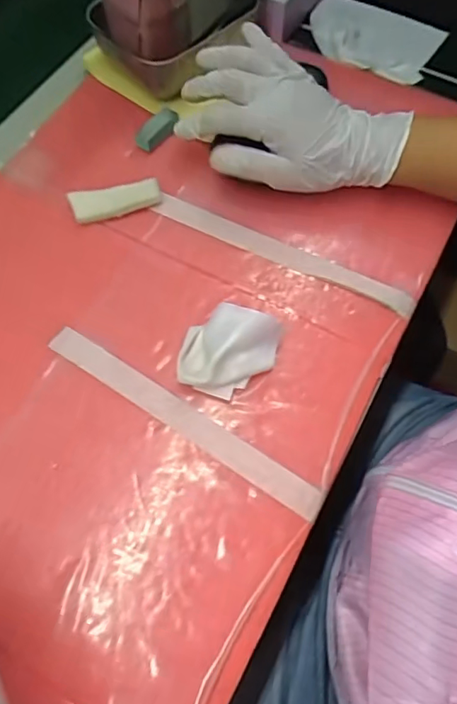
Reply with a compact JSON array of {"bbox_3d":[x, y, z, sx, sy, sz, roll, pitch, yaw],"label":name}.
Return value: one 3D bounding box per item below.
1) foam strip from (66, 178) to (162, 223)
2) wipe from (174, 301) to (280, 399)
[{"bbox_3d":[-0.087,-0.117,0.402,0.067,0.011,0.023,-12,67,-6],"label":"foam strip"},{"bbox_3d":[0.000,0.000,0.348,0.061,0.025,0.057,14,66,5],"label":"wipe"}]

